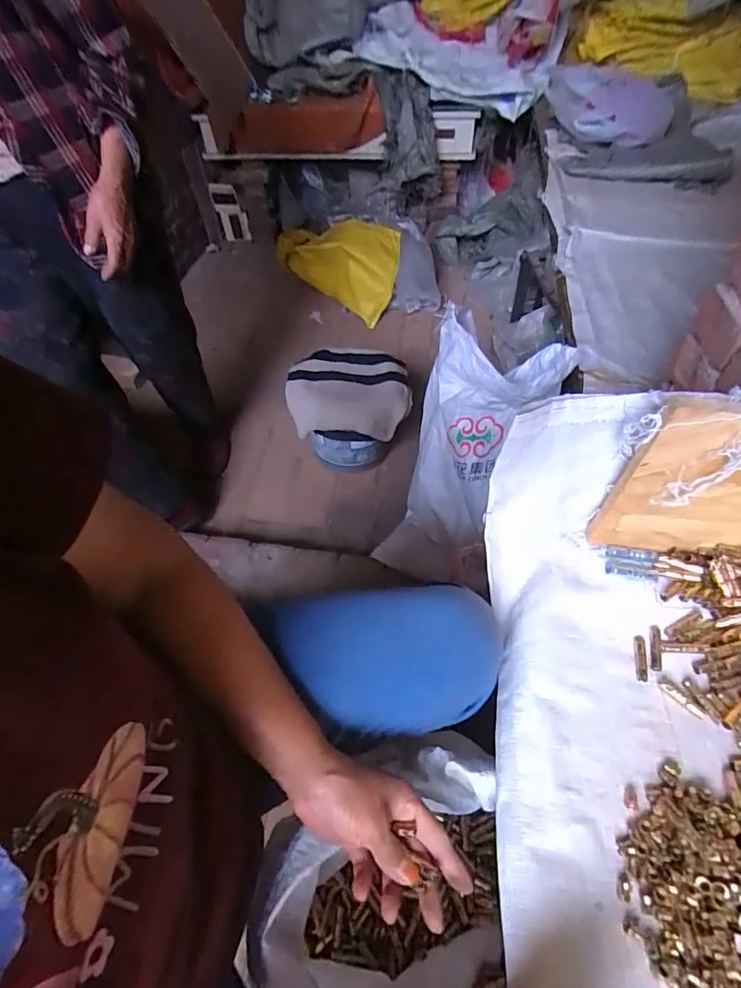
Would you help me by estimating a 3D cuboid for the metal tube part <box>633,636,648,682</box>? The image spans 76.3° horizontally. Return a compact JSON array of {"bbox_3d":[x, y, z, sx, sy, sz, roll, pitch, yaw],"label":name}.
[{"bbox_3d":[0.262,0.160,0.458,0.009,0.006,0.043,9,52,9],"label":"metal tube part"}]

